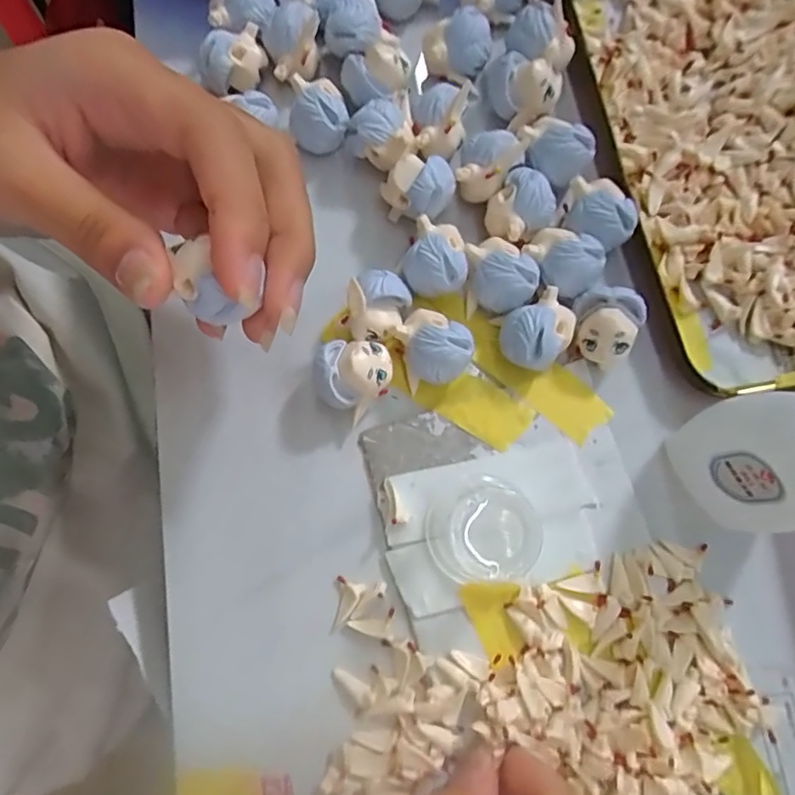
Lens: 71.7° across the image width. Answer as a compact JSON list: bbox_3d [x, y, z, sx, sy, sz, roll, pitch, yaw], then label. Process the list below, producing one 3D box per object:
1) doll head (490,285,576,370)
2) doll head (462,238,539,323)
[{"bbox_3d":[0.051,-0.024,0.198,0.026,0.020,0.026,0,78,2],"label":"doll head"},{"bbox_3d":[0.038,-0.045,0.206,0.024,0.023,0.027,-6,78,0],"label":"doll head"}]

